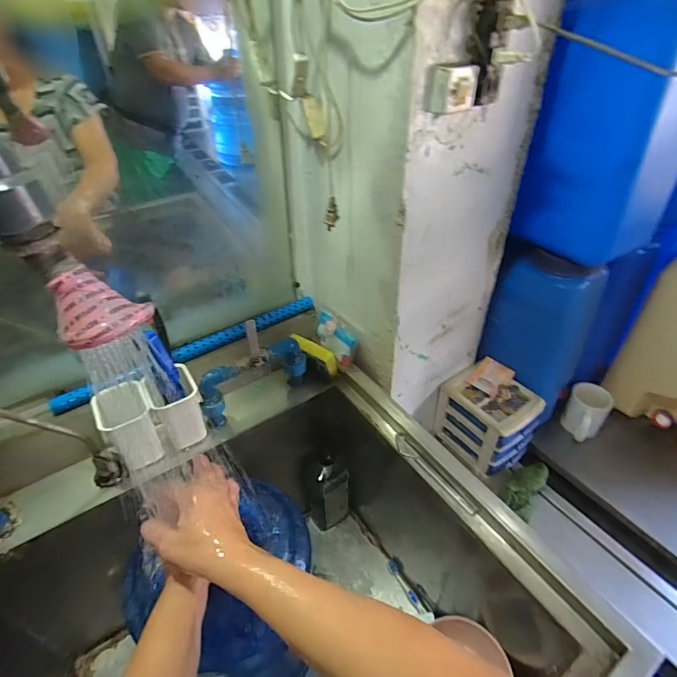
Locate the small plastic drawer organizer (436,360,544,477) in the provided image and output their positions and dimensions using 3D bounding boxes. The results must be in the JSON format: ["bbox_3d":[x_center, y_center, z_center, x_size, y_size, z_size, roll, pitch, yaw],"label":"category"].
[{"bbox_3d":[0.314,0.169,0.892,0.145,0.152,0.169,-21,45,-22],"label":"small plastic drawer organizer"}]

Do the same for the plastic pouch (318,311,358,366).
[{"bbox_3d":[-0.005,-0.004,0.800,0.020,0.066,0.105,-9,37,-43],"label":"plastic pouch"}]

